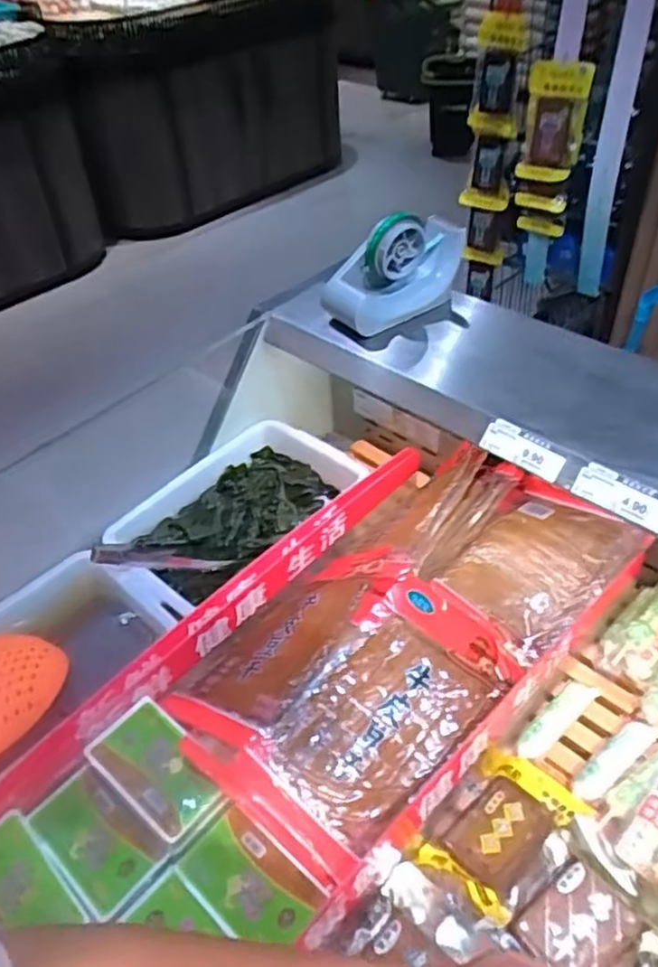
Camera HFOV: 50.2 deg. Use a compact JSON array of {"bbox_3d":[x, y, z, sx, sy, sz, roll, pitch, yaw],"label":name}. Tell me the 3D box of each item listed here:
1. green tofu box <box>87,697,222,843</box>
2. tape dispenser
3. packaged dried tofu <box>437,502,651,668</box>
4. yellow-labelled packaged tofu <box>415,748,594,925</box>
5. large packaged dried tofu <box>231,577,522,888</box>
[{"bbox_3d":[-0.180,0.301,0.739,0.140,0.029,0.080,30,53,31],"label":"green tofu box"},{"bbox_3d":[0.101,-0.295,0.987,0.206,0.135,0.088,-27,47,-22],"label":"tape dispenser"},{"bbox_3d":[0.268,0.102,0.889,0.232,0.034,0.161,-35,51,-29],"label":"packaged dried tofu"},{"bbox_3d":[0.181,0.356,0.731,0.105,0.025,0.155,32,54,33],"label":"yellow-labelled packaged tofu"},{"bbox_3d":[0.058,0.247,0.764,0.184,0.060,0.301,30,53,31],"label":"large packaged dried tofu"}]

